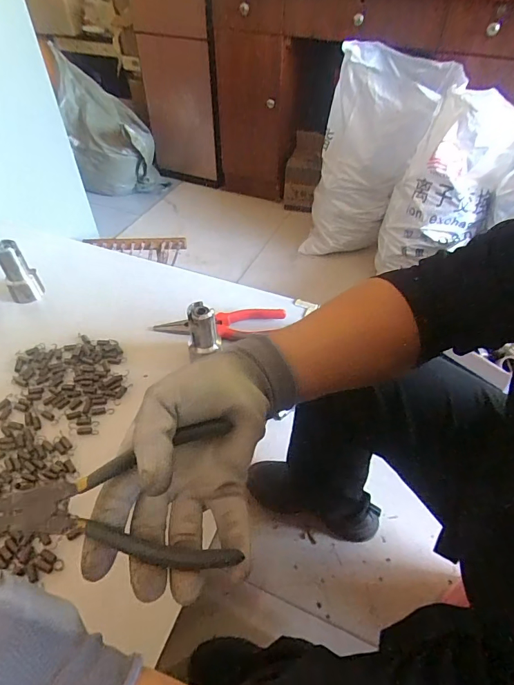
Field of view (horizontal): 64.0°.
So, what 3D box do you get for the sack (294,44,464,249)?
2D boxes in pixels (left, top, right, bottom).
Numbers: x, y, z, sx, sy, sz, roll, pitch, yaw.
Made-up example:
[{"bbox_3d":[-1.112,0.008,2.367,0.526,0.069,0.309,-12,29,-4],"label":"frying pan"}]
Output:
[{"bbox_3d":[0.324,-0.492,1.185,0.317,0.565,0.147,5,47,5],"label":"sack"}]

